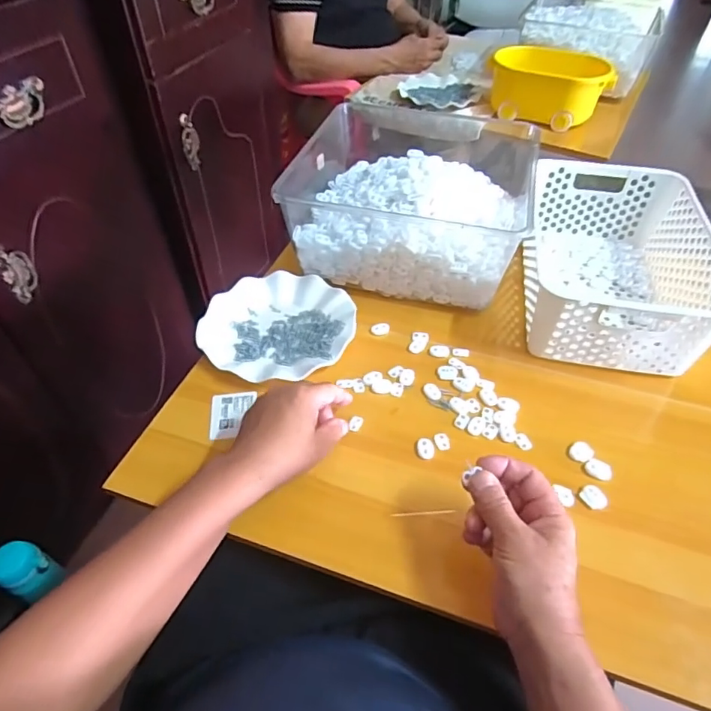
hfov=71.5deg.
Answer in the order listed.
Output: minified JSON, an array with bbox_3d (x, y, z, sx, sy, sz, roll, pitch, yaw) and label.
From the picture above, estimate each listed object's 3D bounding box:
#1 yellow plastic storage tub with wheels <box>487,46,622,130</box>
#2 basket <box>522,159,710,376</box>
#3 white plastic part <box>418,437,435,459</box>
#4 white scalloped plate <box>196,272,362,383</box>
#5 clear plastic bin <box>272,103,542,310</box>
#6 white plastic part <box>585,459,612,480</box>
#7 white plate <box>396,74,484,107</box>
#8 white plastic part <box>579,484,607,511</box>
[{"bbox_3d":[0.394,-0.550,1.030,0.244,0.121,0.130,22,51,17],"label":"yellow plastic storage tub with wheels"},{"bbox_3d":[0.326,-0.119,0.625,0.187,0.114,0.301,10,49,7],"label":"basket"},{"bbox_3d":[0.072,0.095,0.503,0.017,0.005,0.023,9,48,6],"label":"white plastic part"},{"bbox_3d":[-0.095,-0.037,0.608,0.180,0.026,0.175,1,48,-1],"label":"white scalloped plate"},{"bbox_3d":[0.066,-0.212,0.694,0.294,0.123,0.270,11,49,9],"label":"clear plastic bin"},{"bbox_3d":[0.237,0.110,0.480,0.023,0.011,0.018,32,55,24],"label":"white plastic part"},{"bbox_3d":[0.194,-0.599,1.124,0.170,0.024,0.170,1,48,-1],"label":"white plate"},{"bbox_3d":[0.224,0.133,0.463,0.016,0.011,0.023,-31,56,-26],"label":"white plastic part"}]

